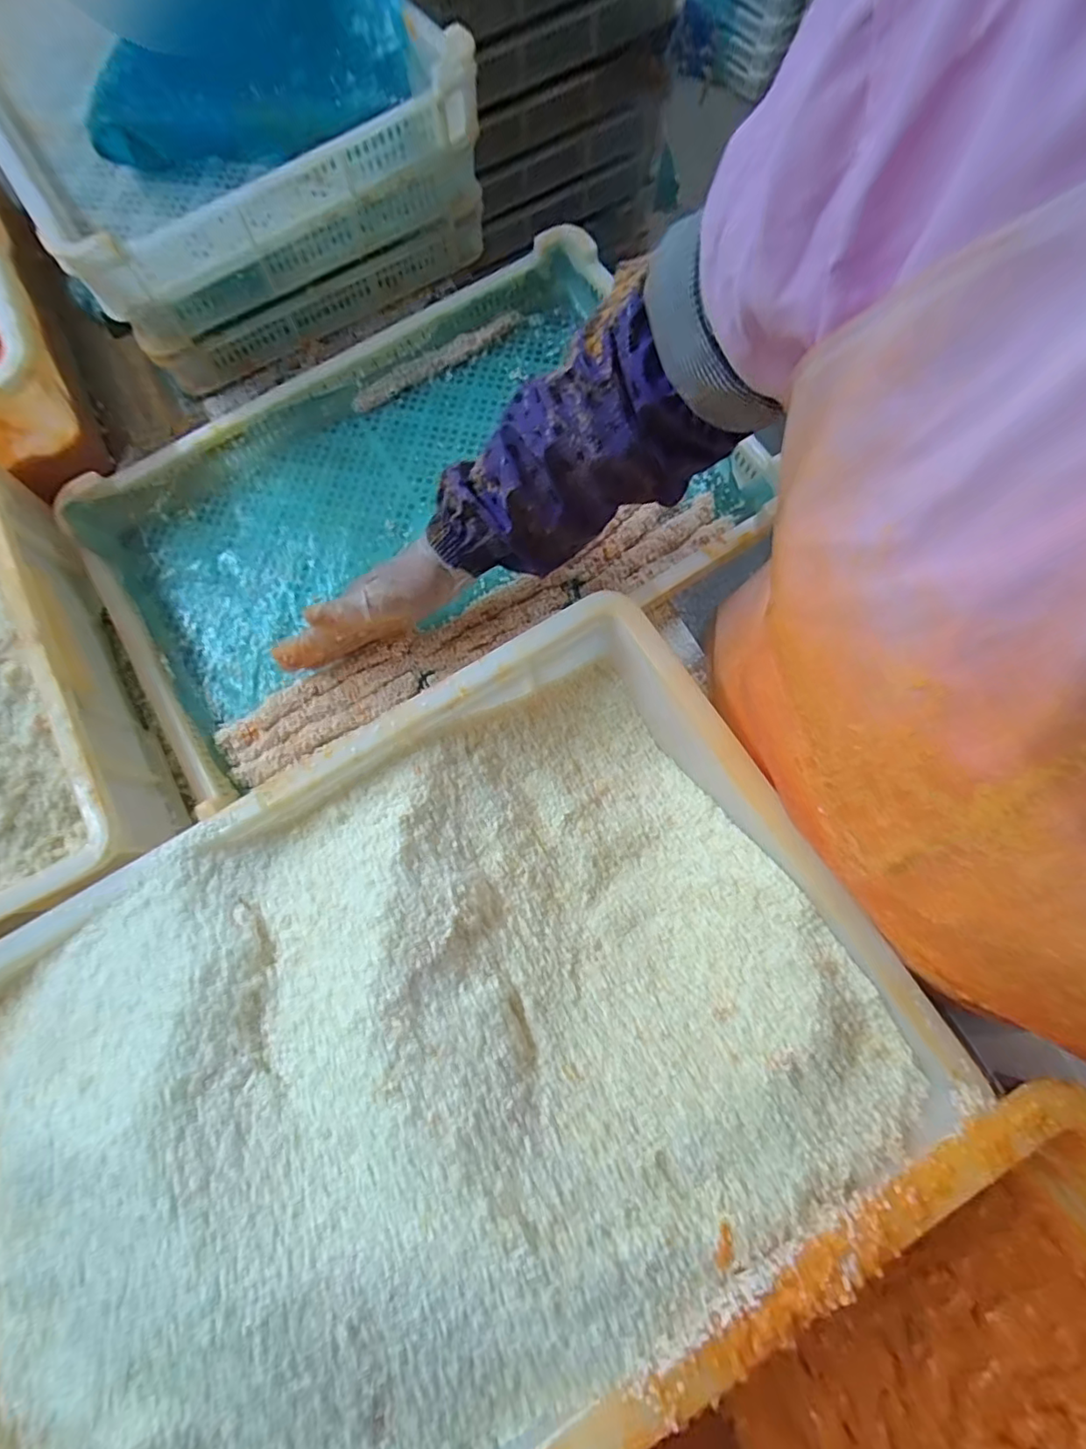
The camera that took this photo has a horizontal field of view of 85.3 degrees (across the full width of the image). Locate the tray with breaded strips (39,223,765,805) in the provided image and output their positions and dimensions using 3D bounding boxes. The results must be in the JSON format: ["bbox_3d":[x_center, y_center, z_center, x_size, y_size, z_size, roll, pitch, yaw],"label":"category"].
[{"bbox_3d":[-0.131,-0.212,0.592,0.608,0.063,0.390,-28,76,-5],"label":"tray with breaded strips"}]

